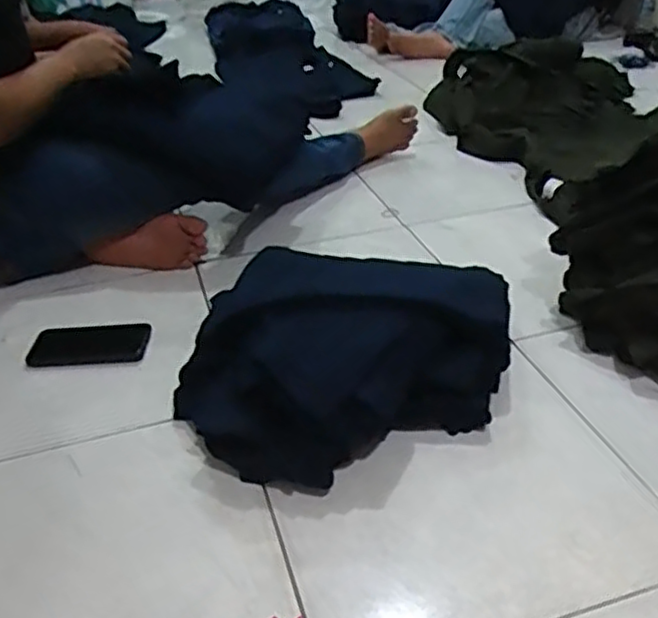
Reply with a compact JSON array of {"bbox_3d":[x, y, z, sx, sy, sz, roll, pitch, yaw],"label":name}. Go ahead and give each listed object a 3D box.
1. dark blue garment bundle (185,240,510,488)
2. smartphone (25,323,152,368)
[{"bbox_3d":[0.023,0.043,0.896,0.411,0.148,0.384,1,34,8],"label":"dark blue garment bundle"},{"bbox_3d":[-0.352,0.051,1.022,0.167,0.012,0.084,-2,43,-5],"label":"smartphone"}]

